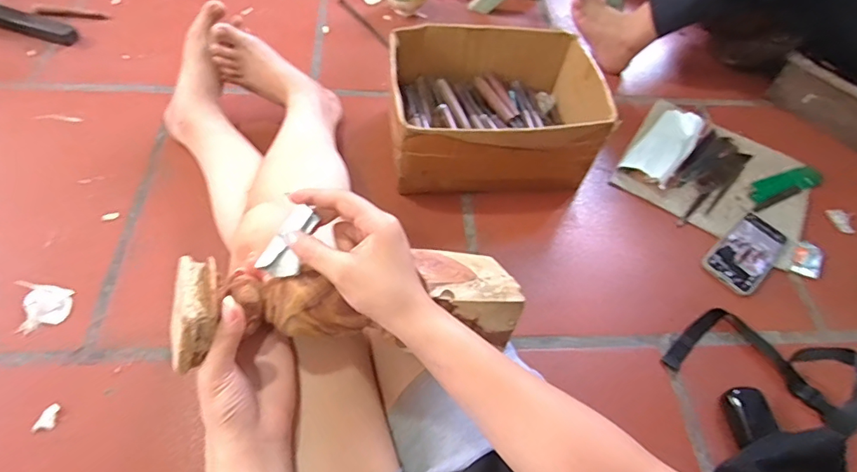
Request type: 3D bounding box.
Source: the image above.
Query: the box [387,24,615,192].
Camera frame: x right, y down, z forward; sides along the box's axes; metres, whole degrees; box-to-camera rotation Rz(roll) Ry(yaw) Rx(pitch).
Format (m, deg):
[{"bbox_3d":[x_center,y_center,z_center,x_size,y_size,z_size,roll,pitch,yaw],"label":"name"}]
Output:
[{"bbox_3d":[0.107,-0.211,0.787,0.324,0.148,0.262,-2,57,-5],"label":"box"}]

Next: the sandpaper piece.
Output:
[{"bbox_3d":[-0.110,0.006,0.378,0.030,0.012,0.059,33,89,18],"label":"sandpaper piece"}]

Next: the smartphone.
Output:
[{"bbox_3d":[0.515,0.022,0.758,0.169,0.011,0.081,-33,68,-25],"label":"smartphone"}]

